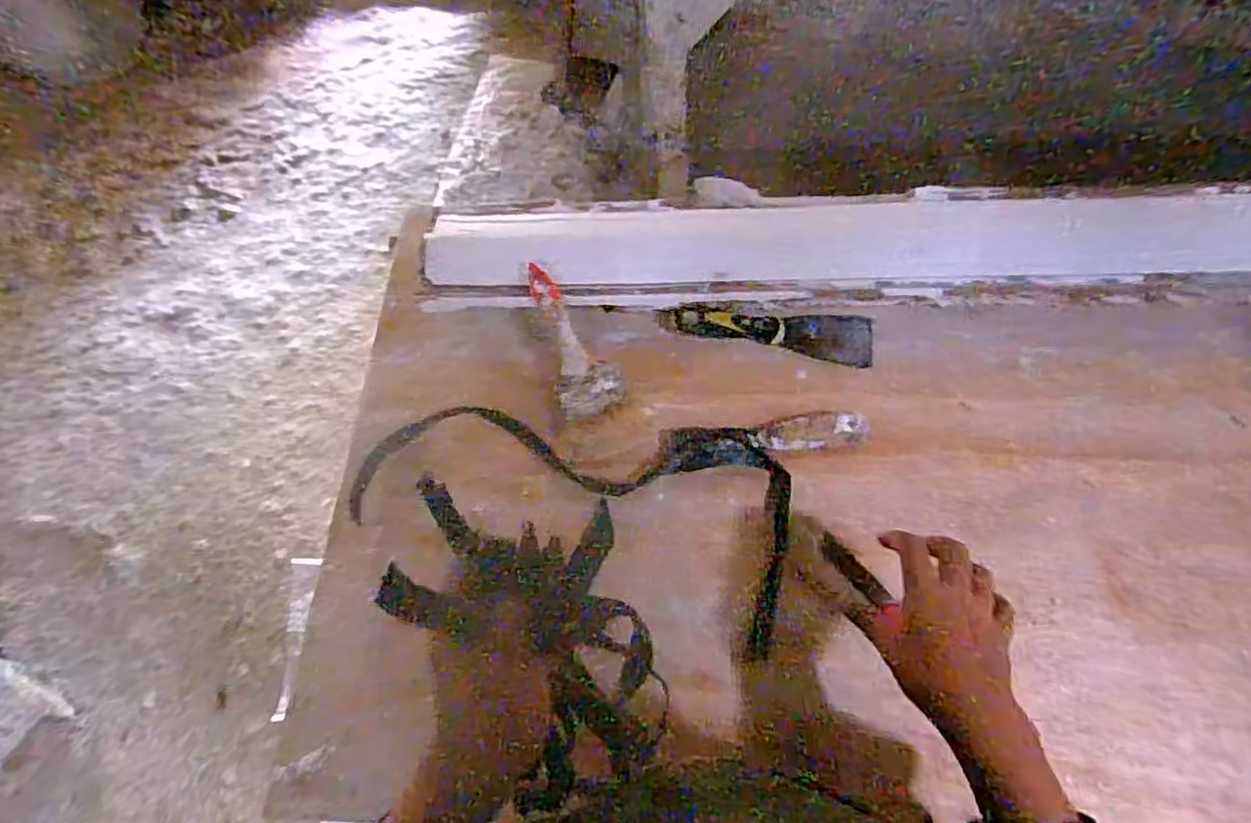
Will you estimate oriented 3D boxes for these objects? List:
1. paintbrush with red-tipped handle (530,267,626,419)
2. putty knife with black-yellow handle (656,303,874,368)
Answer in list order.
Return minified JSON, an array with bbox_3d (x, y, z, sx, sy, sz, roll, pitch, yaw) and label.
[{"bbox_3d":[-0.053,-0.069,0.653,0.059,0.024,0.153,-22,82,-8],"label":"paintbrush with red-tipped handle"},{"bbox_3d":[0.140,-0.084,0.692,0.208,0.022,0.045,10,97,3],"label":"putty knife with black-yellow handle"}]

